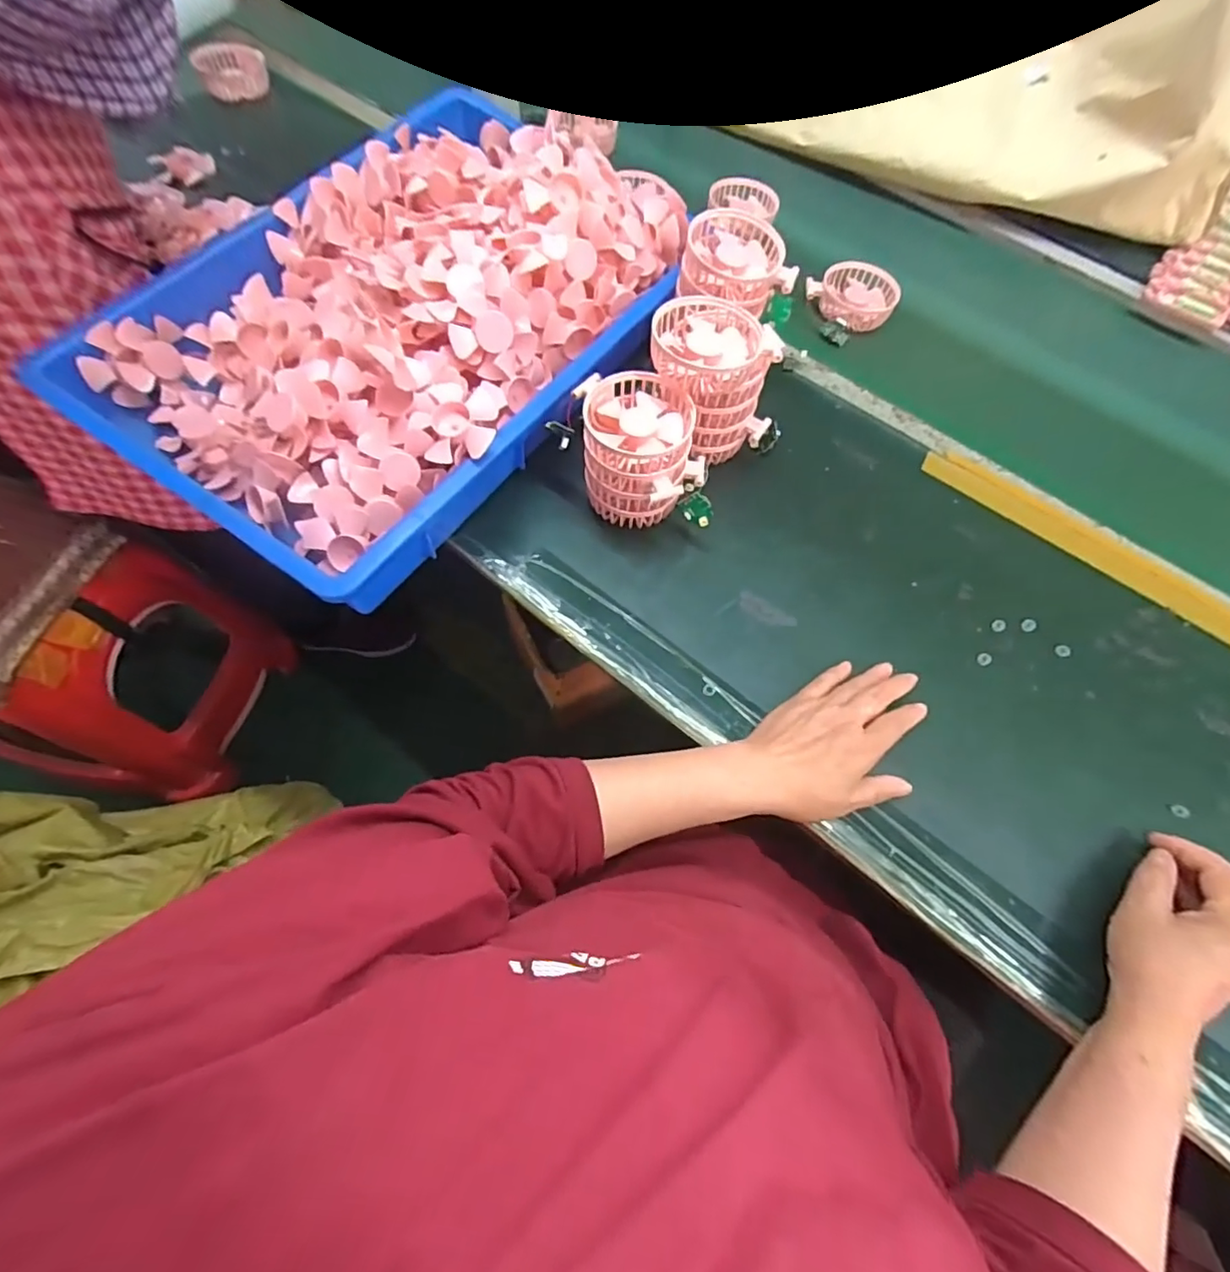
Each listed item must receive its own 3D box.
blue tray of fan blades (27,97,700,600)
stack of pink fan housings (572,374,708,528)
[{"bbox_3d":[-0.198,-0.309,0.540,0.360,0.135,0.525,34,65,11],"label":"blue tray of fan blades"},{"bbox_3d":[0.025,-0.152,0.501,0.109,0.105,0.109,-4,65,-6],"label":"stack of pink fan housings"}]

